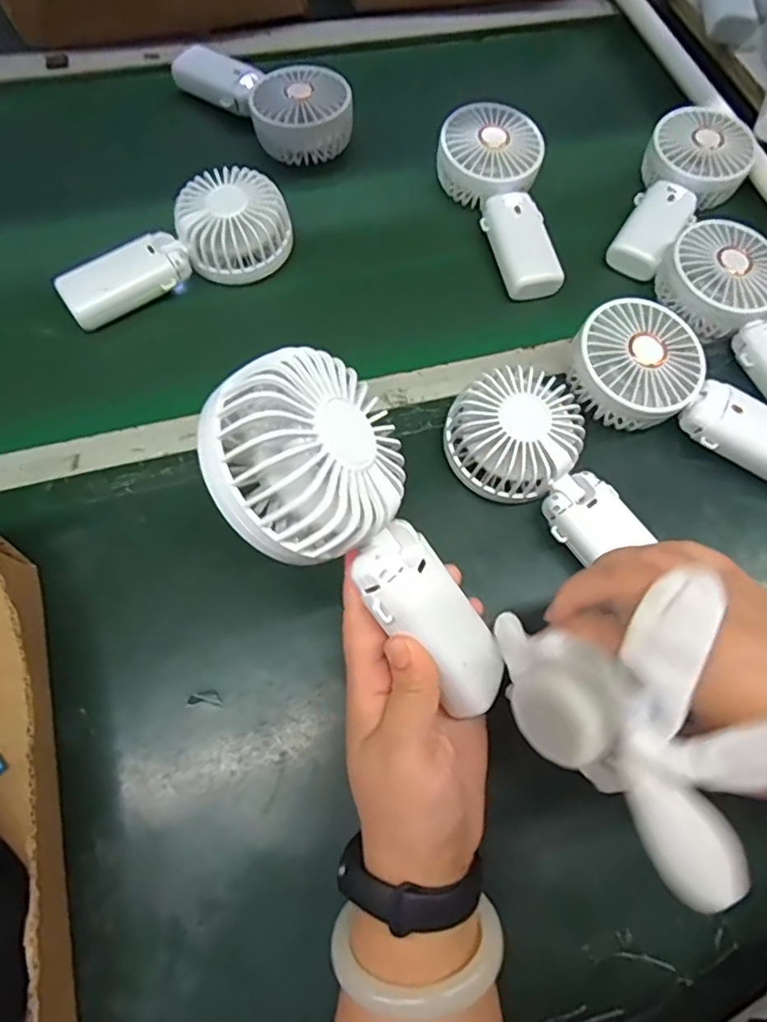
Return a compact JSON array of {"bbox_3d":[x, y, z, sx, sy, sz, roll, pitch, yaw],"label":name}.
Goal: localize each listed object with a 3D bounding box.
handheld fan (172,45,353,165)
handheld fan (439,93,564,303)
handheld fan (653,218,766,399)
[{"bbox_3d":[-0.107,-0.376,0.520,0.170,0.033,0.080,37,71,11],"label":"handheld fan"},{"bbox_3d":[0.095,-0.261,0.484,0.083,0.039,0.178,-5,69,-5],"label":"handheld fan"},{"bbox_3d":[0.290,-0.144,0.439,0.080,0.041,0.178,-33,74,-14],"label":"handheld fan"}]

